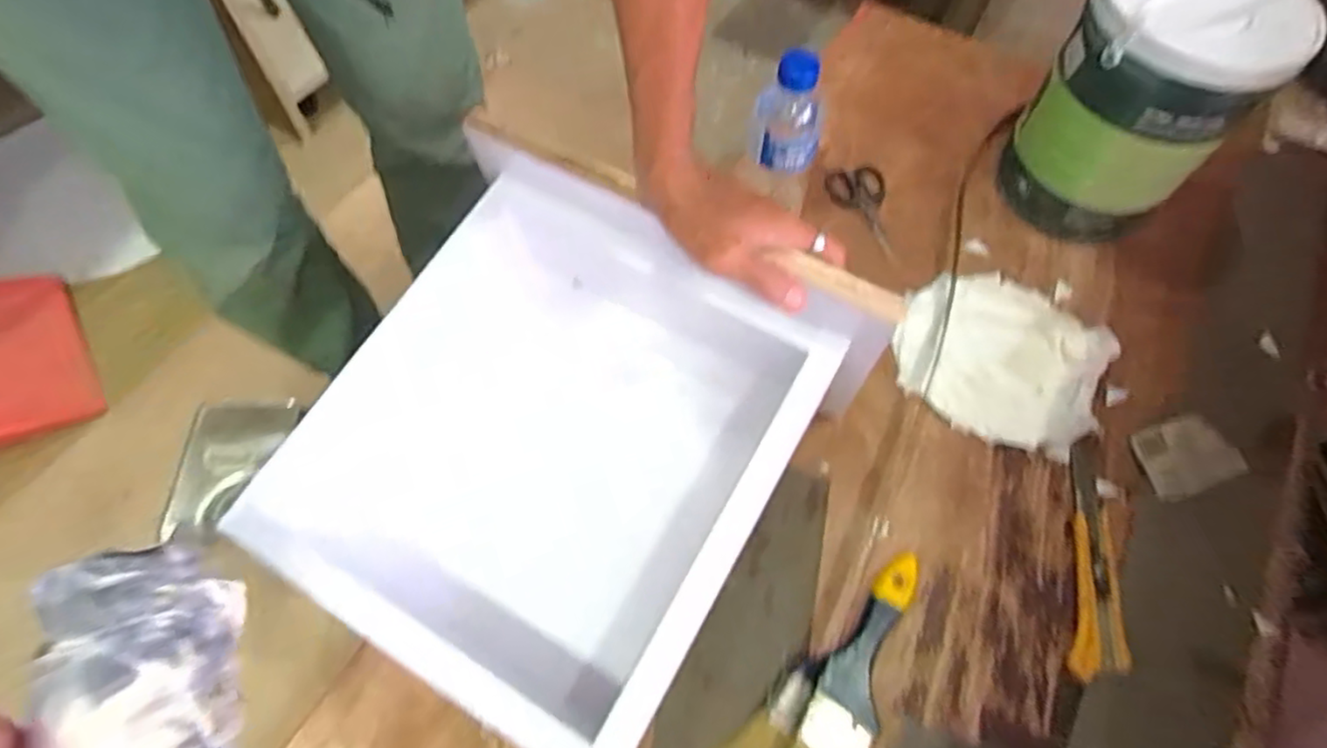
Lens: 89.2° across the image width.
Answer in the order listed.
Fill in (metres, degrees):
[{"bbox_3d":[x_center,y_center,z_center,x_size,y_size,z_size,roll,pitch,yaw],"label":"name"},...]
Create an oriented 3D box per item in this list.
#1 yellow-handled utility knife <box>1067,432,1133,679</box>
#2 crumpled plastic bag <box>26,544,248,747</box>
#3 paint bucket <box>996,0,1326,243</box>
[{"bbox_3d":[0.355,0.143,0.553,0.039,0.015,0.211,16,61,6],"label":"yellow-handled utility knife"},{"bbox_3d":[-0.234,0.170,0.317,0.063,0.056,0.181,-22,78,-15],"label":"crumpled plastic bag"},{"bbox_3d":[0.456,-0.272,0.638,0.160,0.296,0.177,39,65,17],"label":"paint bucket"}]

